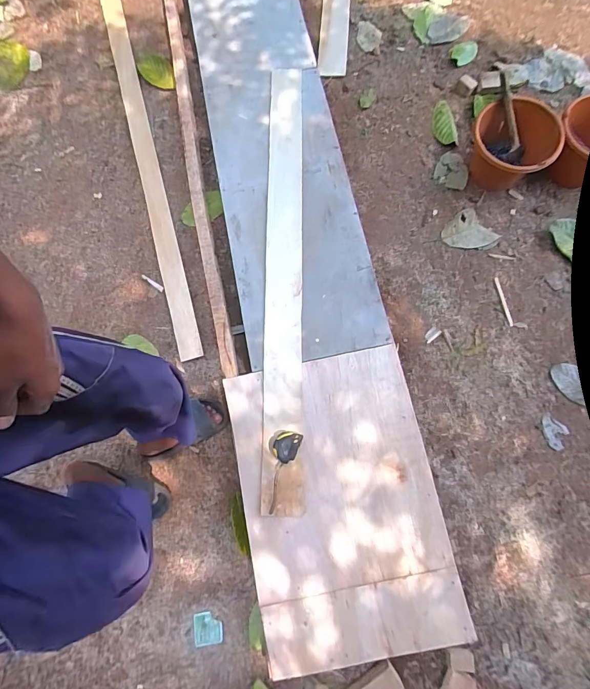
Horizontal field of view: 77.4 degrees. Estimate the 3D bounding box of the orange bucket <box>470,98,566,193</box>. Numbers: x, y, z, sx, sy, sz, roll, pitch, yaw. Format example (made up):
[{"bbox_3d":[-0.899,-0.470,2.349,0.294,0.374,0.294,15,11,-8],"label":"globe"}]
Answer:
[{"bbox_3d":[0.666,-0.611,1.156,0.243,0.161,0.226,0,76,2],"label":"orange bucket"}]

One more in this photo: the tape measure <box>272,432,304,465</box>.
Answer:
[{"bbox_3d":[-0.023,0.263,0.951,0.067,0.039,0.082,20,78,6],"label":"tape measure"}]

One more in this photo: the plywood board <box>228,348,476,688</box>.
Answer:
[{"bbox_3d":[0.111,0.389,0.939,0.482,0.015,0.708,-11,76,-1],"label":"plywood board"}]

